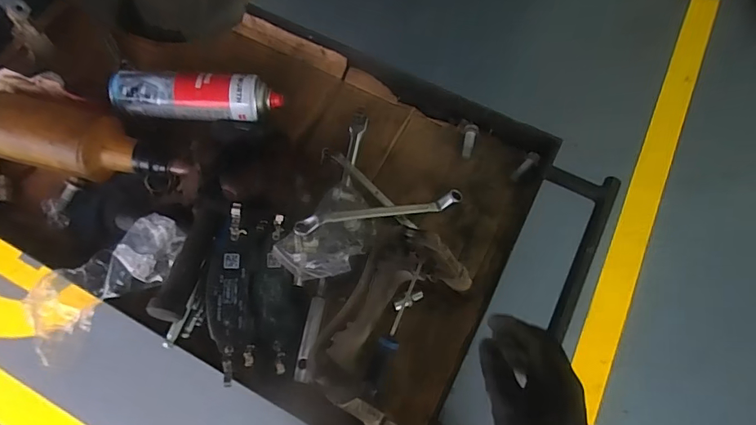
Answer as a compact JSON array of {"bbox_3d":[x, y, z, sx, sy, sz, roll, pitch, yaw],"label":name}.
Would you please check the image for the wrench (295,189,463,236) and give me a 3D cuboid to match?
[{"bbox_3d":[0.006,-0.001,0.575,0.216,0.024,0.020,-8,69,-23],"label":"wrench"}]

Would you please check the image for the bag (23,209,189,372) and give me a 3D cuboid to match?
[{"bbox_3d":[-0.308,0.076,0.528,0.188,0.055,0.085,-41,79,-19],"label":"bag"}]

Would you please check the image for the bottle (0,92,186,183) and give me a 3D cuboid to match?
[{"bbox_3d":[-0.382,-0.091,0.592,0.271,0.075,0.092,14,68,-2],"label":"bottle"}]

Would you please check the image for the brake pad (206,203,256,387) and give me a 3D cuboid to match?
[{"bbox_3d":[-0.165,0.087,0.510,0.045,0.033,0.180,-3,86,-4],"label":"brake pad"}]

